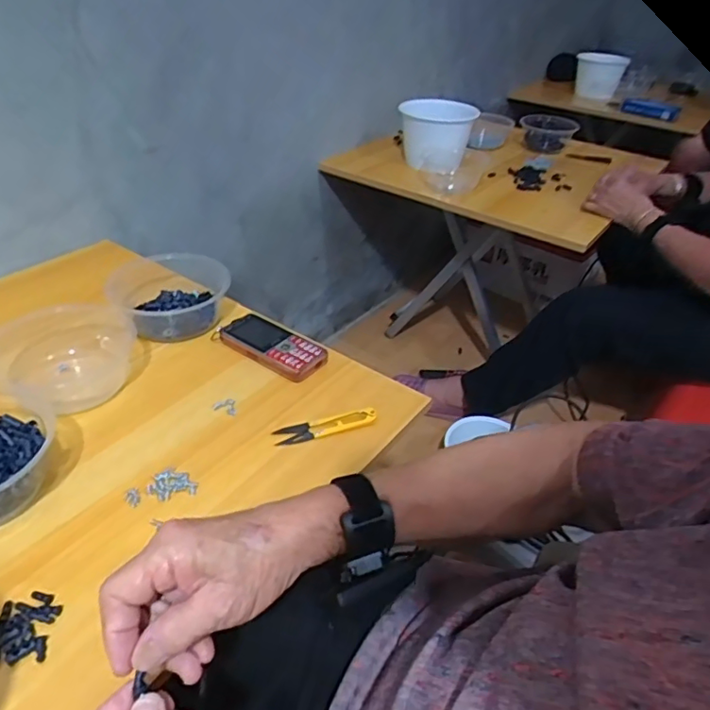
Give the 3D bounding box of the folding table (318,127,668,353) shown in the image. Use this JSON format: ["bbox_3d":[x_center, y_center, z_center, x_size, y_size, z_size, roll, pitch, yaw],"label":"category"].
[{"bbox_3d":[0.319,-0.232,1.392,0.556,0.531,0.550,27,43,28],"label":"folding table"}]

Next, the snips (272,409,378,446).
[{"bbox_3d":[-0.028,0.072,0.561,0.105,0.008,0.024,-8,39,-15],"label":"snips"}]

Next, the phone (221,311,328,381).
[{"bbox_3d":[-0.098,-0.014,0.656,0.138,0.017,0.059,27,43,27],"label":"phone"}]

